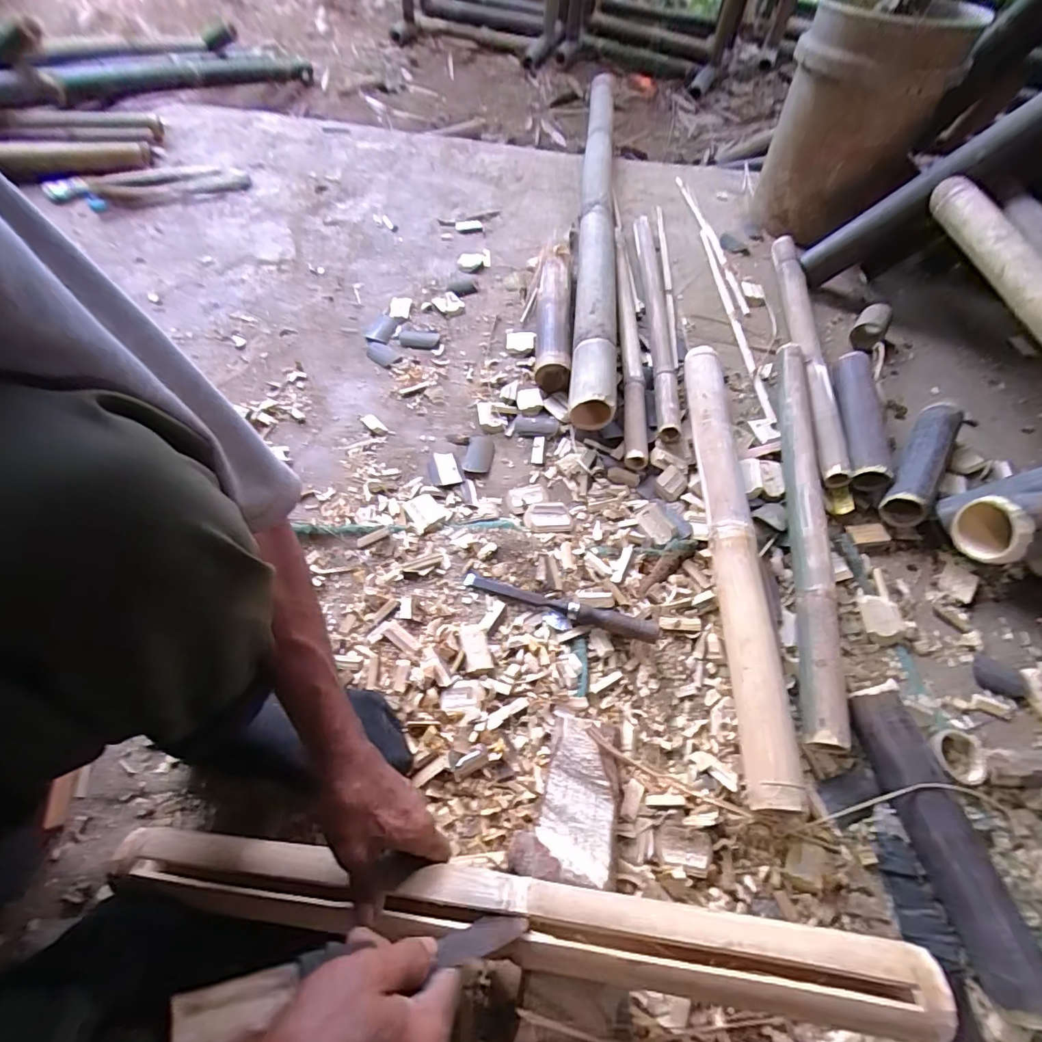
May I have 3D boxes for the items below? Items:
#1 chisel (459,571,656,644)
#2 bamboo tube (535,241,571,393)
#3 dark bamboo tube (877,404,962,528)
[{"bbox_3d":[0.046,0.101,0.605,0.245,0.028,0.026,19,59,9],"label":"chisel"},{"bbox_3d":[0.059,-0.374,0.879,0.063,0.074,0.340,4,58,0],"label":"bamboo tube"},{"bbox_3d":[0.609,-0.094,0.742,0.057,0.062,0.251,32,62,16],"label":"dark bamboo tube"}]

